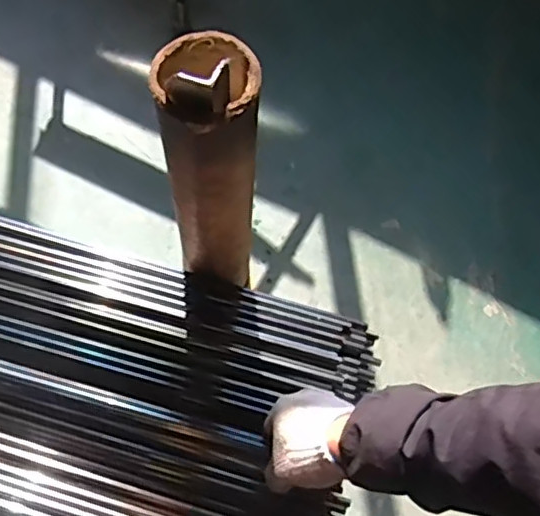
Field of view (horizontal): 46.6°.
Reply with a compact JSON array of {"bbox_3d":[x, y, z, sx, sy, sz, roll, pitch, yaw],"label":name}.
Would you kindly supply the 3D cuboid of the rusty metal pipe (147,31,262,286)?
[{"bbox_3d":[-0.056,-0.083,0.631,0.085,0.337,0.091,13,70,3],"label":"rusty metal pipe"}]

